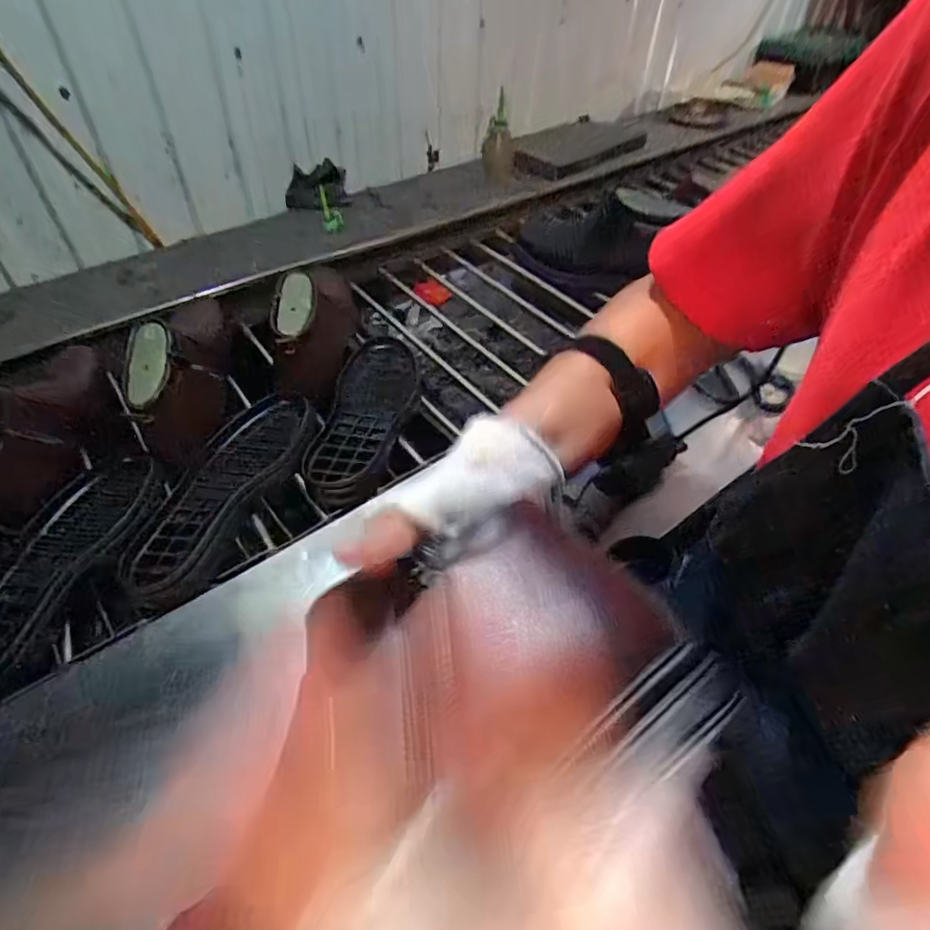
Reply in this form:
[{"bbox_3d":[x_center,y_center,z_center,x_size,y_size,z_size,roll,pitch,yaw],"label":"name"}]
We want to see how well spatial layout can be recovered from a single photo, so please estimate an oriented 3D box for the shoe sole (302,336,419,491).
[{"bbox_3d":[-0.120,-0.068,0.709,0.095,0.030,0.282,7,50,5],"label":"shoe sole"}]

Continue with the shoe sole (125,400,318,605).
[{"bbox_3d":[-0.273,0.022,0.629,0.084,0.034,0.281,21,52,15],"label":"shoe sole"}]

